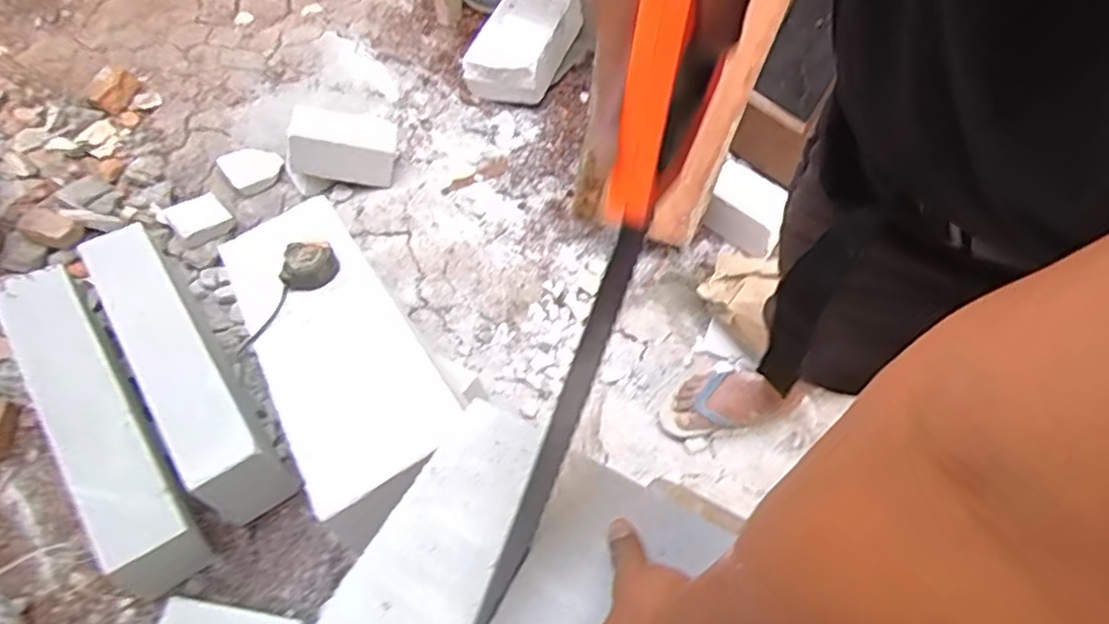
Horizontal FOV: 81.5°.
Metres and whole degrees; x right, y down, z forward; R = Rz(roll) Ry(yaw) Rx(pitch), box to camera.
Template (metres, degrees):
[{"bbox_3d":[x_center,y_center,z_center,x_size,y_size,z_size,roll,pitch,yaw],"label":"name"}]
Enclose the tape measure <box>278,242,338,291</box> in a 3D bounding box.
[{"bbox_3d":[-0.368,-0.069,0.972,0.071,0.041,0.070,5,58,2],"label":"tape measure"}]

